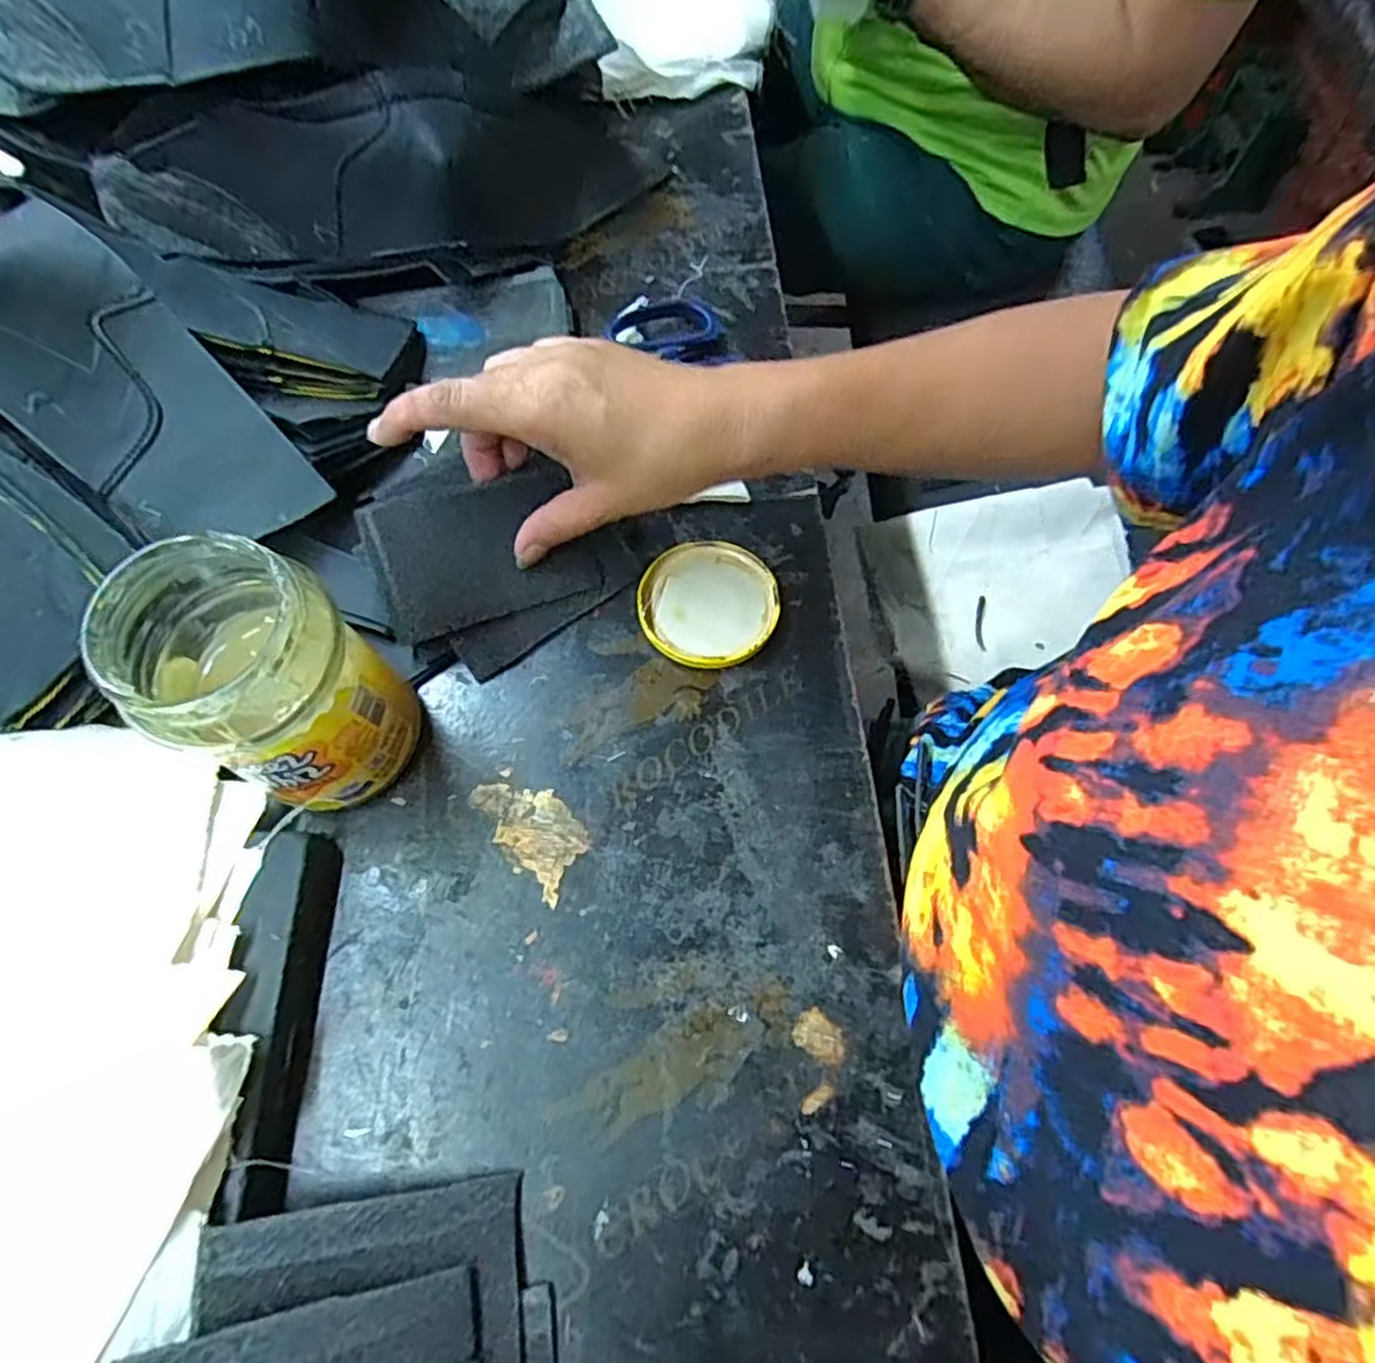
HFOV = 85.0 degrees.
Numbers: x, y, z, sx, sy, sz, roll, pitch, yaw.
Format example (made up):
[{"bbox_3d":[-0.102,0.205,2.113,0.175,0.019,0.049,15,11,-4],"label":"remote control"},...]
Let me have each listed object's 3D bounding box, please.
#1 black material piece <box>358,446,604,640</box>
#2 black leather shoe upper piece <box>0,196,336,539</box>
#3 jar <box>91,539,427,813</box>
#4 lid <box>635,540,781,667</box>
[{"bbox_3d":[-0.099,-0.069,0.377,0.112,0.008,0.072,-18,100,-15],"label":"black material piece"},{"bbox_3d":[-0.254,-0.127,0.344,0.081,0.016,0.157,-44,111,-9],"label":"black leather shoe upper piece"},{"bbox_3d":[-0.164,0.001,0.302,0.071,0.140,0.072,0,67,-1],"label":"jar"},{"bbox_3d":[0.011,-0.042,0.394,0.071,0.010,0.071,0,67,-1],"label":"lid"}]

